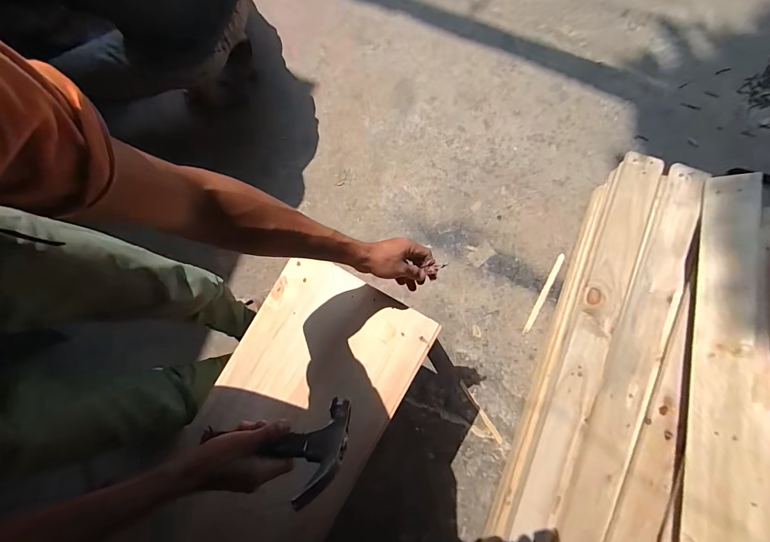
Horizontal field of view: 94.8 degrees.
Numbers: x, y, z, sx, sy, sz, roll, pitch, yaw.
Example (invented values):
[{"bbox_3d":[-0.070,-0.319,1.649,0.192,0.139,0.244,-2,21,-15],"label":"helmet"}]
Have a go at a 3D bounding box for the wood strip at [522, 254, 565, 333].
[{"bbox_3d":[0.474,0.064,1.051,0.020,0.007,0.265,29,84,8],"label":"wood strip"}]

